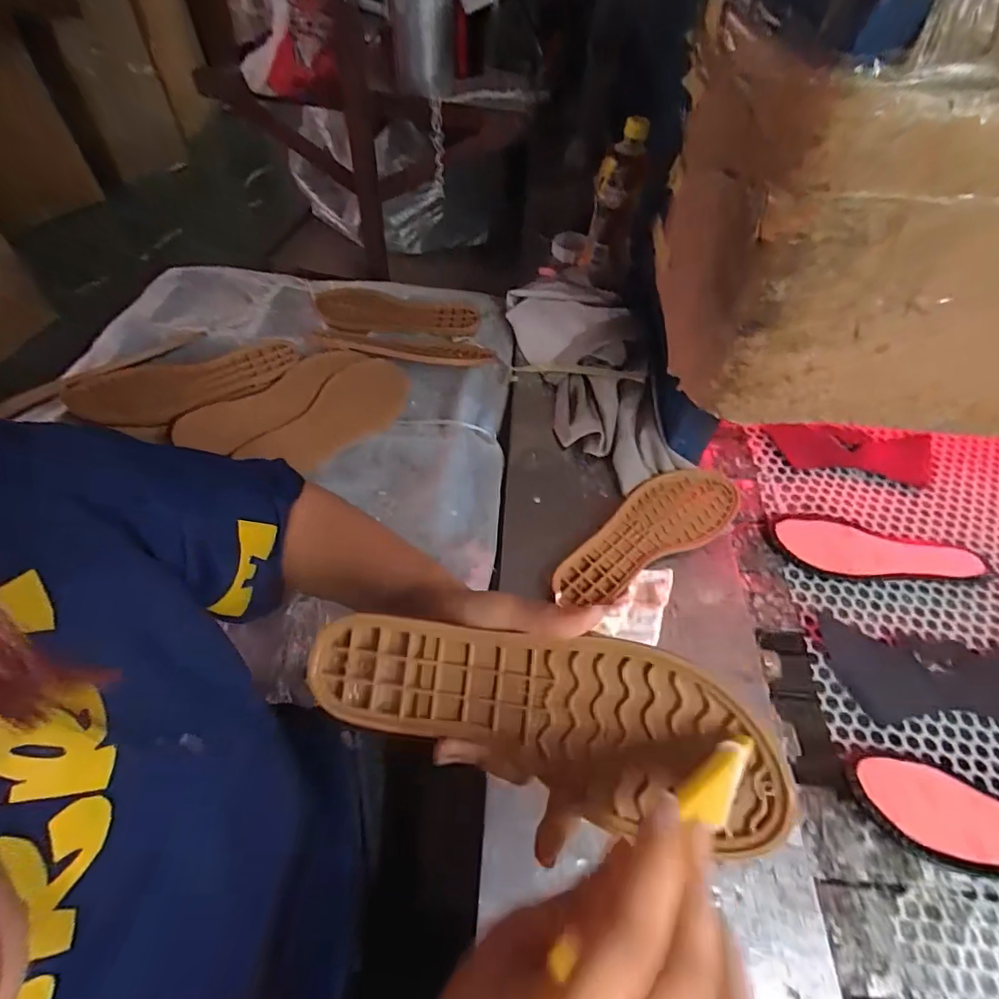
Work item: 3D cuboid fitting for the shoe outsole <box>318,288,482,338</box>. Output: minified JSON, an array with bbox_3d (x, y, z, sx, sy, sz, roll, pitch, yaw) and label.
[{"bbox_3d":[-0.143,-0.269,0.730,0.226,0.014,0.078,7,53,2],"label":"shoe outsole"}]

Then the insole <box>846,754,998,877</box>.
[{"bbox_3d":[0.399,0.253,0.408,0.221,0.019,0.075,5,53,2],"label":"insole"}]

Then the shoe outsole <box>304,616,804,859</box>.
[{"bbox_3d":[0.016,0.104,0.257,0.232,0.010,0.076,10,83,12],"label":"shoe outsole"}]

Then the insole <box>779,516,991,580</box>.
[{"bbox_3d":[0.416,0.053,0.564,0.218,0.009,0.077,3,53,0],"label":"insole"}]

